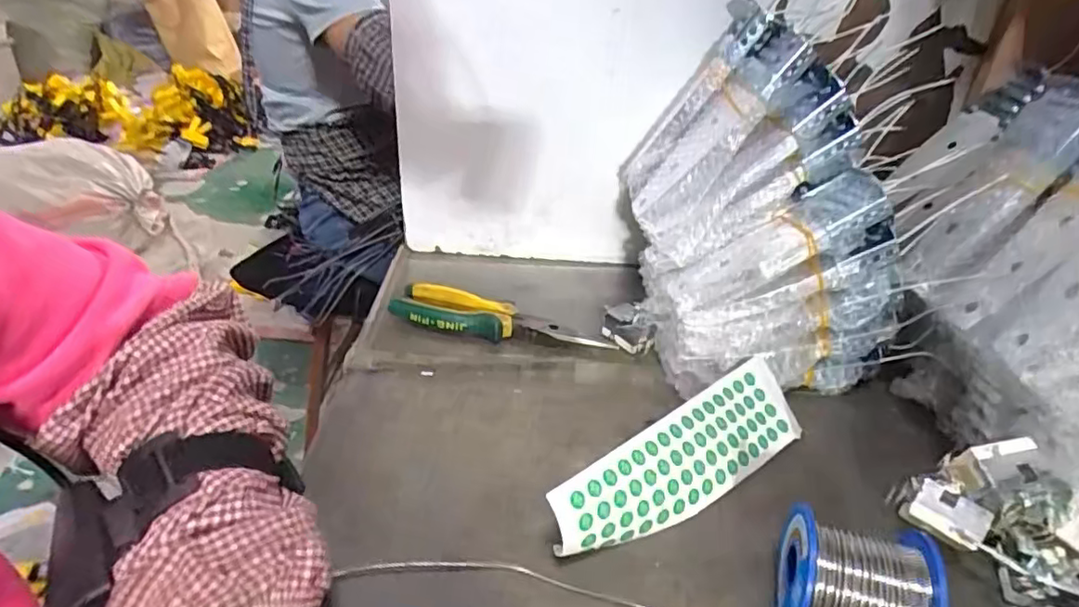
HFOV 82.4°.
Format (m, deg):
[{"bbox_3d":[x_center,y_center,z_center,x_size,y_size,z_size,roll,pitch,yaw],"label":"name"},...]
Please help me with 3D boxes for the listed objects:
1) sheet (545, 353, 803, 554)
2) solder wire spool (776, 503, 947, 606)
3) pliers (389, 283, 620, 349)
[{"bbox_3d":[0.096,0.100,0.396,0.207,0.017,0.060,-22,79,-37],"label":"sheet"},{"bbox_3d":[0.159,0.146,0.314,0.071,0.055,0.053,11,33,12],"label":"solder wire spool"},{"bbox_3d":[-0.038,0.017,0.538,0.196,0.022,0.046,13,33,16],"label":"pliers"}]

